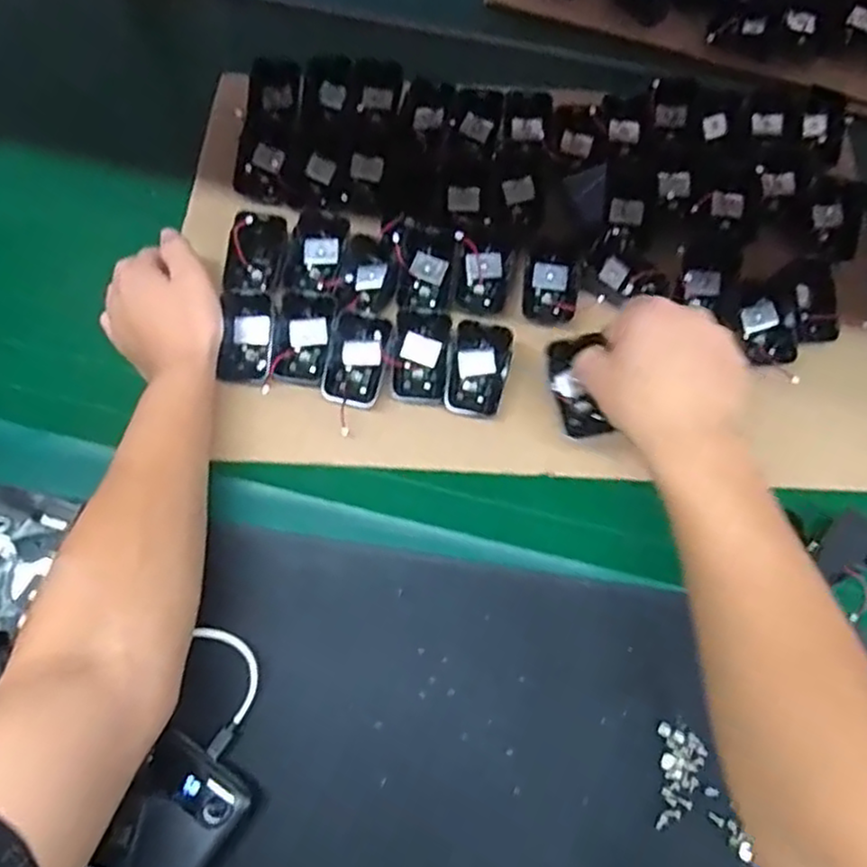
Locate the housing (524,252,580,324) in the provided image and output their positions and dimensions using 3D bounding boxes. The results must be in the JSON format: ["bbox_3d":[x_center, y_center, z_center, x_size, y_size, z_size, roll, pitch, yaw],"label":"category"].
[{"bbox_3d":[0.095,-0.117,0.555,0.041,0.024,0.054,7,67,2],"label":"housing"}]

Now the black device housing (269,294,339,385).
[{"bbox_3d":[-0.099,-0.071,0.529,0.043,0.024,0.066,10,67,3],"label":"black device housing"}]

